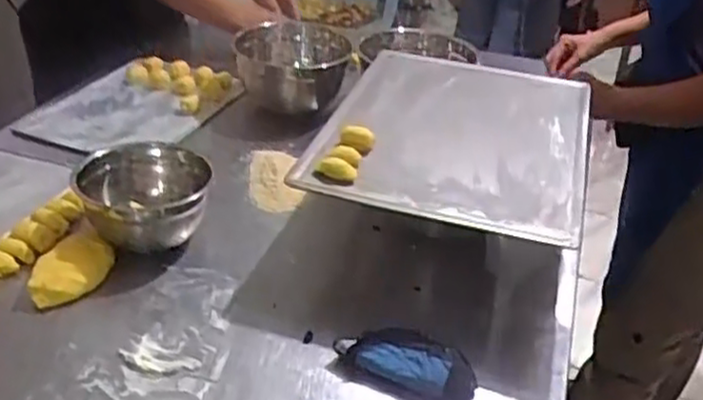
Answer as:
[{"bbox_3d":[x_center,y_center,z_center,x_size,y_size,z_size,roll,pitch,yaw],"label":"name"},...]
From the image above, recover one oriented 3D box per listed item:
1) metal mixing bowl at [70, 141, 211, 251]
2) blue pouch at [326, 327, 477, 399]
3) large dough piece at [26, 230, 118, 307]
[{"bbox_3d":[-0.268,-0.002,0.953,0.166,0.094,0.136,-3,32,-13],"label":"metal mixing bowl"},{"bbox_3d":[0.059,0.169,0.783,0.155,0.039,0.084,16,33,18],"label":"blue pouch"},{"bbox_3d":[-0.324,0.084,0.861,0.064,0.038,0.109,25,37,30],"label":"large dough piece"}]

